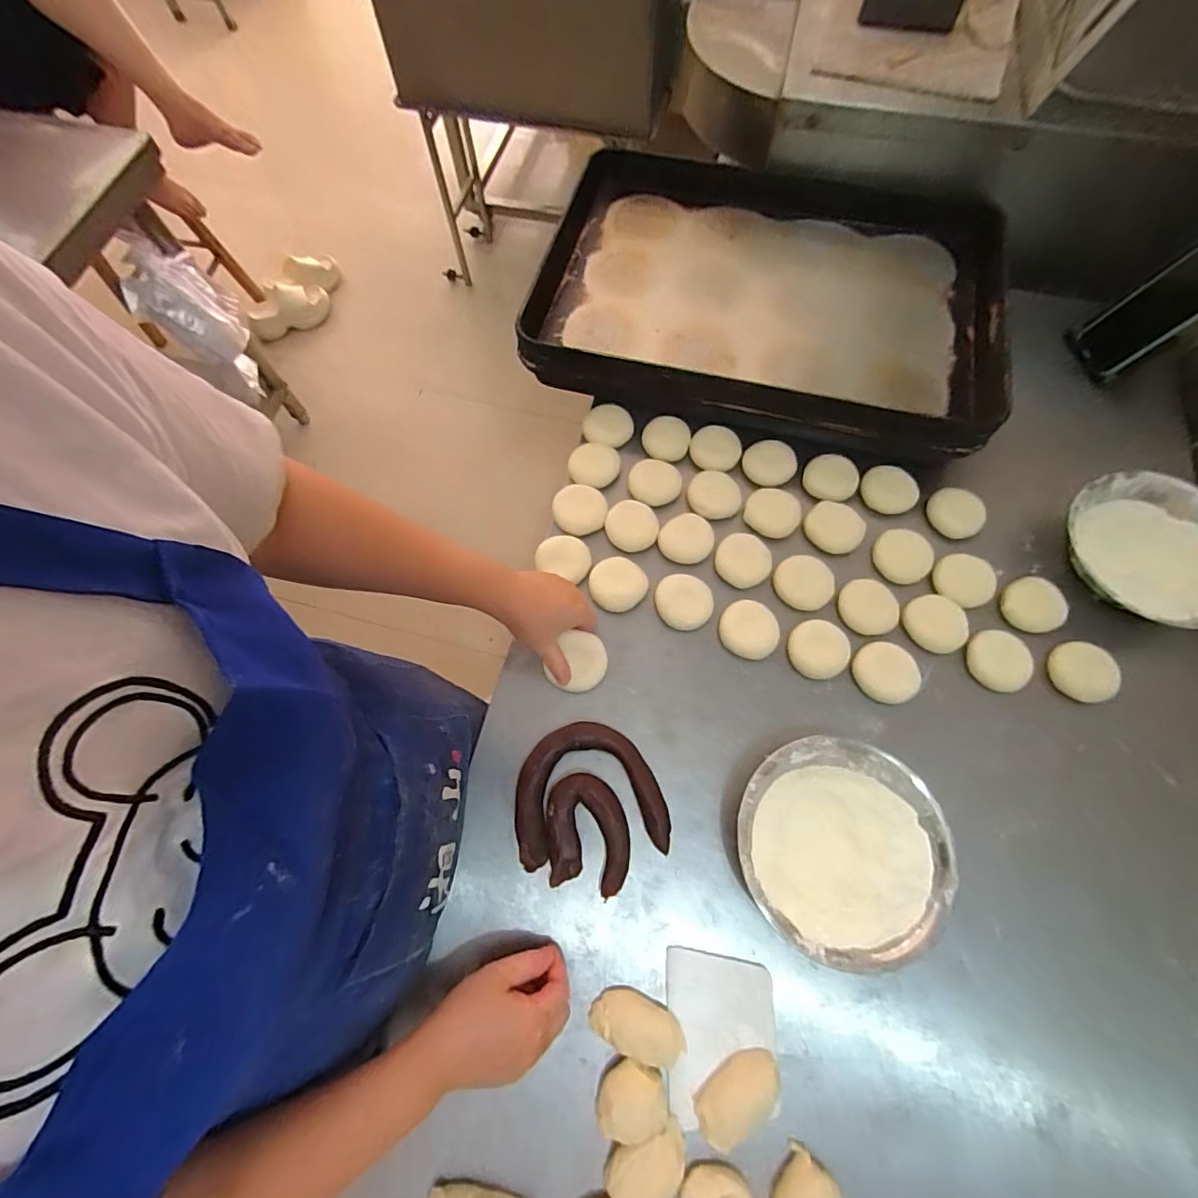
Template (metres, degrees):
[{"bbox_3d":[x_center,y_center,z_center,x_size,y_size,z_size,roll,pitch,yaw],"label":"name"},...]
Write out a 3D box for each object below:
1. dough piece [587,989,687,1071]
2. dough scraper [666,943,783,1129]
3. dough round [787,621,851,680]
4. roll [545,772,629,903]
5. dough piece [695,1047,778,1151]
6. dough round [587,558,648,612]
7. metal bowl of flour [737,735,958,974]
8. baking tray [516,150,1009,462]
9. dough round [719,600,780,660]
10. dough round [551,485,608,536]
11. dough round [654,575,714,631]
[{"bbox_3d":[0.034,0.379,0.467,0.082,0.024,0.043,18,72,8],"label":"dough piece"},{"bbox_3d":[0.109,0.391,0.471,0.094,0.007,0.125,1,70,3],"label":"dough scraper"},{"bbox_3d":[0.243,0.055,0.583,0.062,0.025,0.061,-1,70,2],"label":"dough round"},{"bbox_3d":[-0.011,0.231,0.523,0.081,0.022,0.103,3,71,3],"label":"roll"},{"bbox_3d":[0.118,0.419,0.445,0.078,0.034,0.038,-34,73,-10],"label":"dough piece"},{"bbox_3d":[0.022,-0.018,0.617,0.067,0.018,0.063,-1,70,2],"label":"dough round"},{"bbox_3d":[0.227,0.235,0.507,0.185,0.054,0.186,-1,70,2],"label":"metal bowl of flour"},{"bbox_3d":[0.226,-0.423,0.720,0.586,0.077,0.412,14,71,7],"label":"baking tray"},{"bbox_3d":[0.168,0.036,0.590,0.056,0.028,0.064,-40,74,-11],"label":"dough round"},{"bbox_3d":[-0.024,-0.111,0.655,0.067,0.015,0.058,5,71,4],"label":"dough round"},{"bbox_3d":[0.098,0.002,0.605,0.064,0.025,0.061,-1,70,2],"label":"dough round"}]

